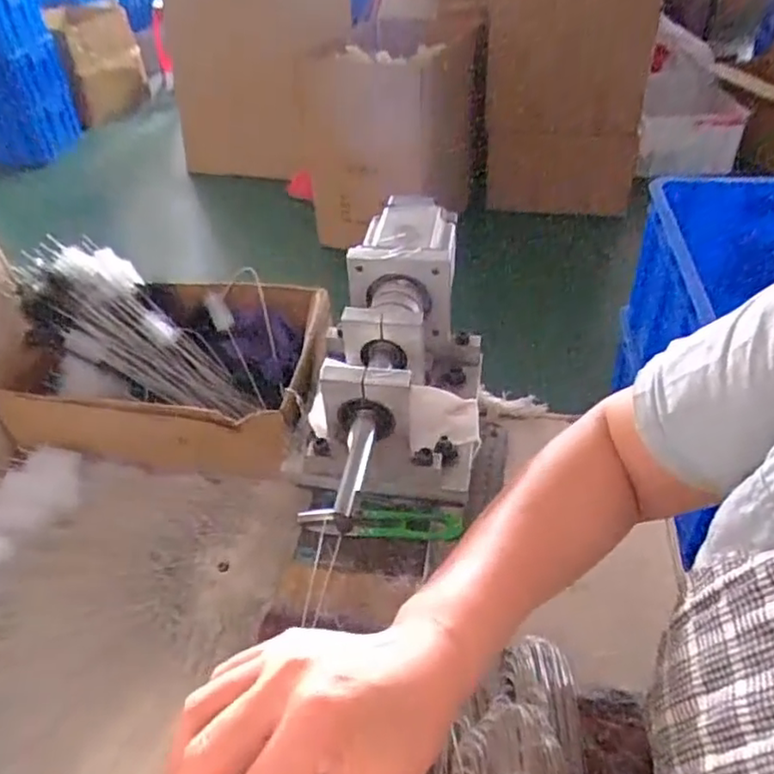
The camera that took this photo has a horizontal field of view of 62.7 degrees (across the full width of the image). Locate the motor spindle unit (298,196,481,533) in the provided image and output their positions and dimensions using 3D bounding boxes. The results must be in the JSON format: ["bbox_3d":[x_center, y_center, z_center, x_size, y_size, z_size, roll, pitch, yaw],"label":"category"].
[{"bbox_3d":[0.007,-0.017,0.513,0.131,0.127,0.329,3,41,8],"label":"motor spindle unit"}]

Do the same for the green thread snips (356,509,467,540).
[{"bbox_3d":[0.018,0.106,0.490,0.078,0.009,0.022,0,41,4],"label":"green thread snips"}]

